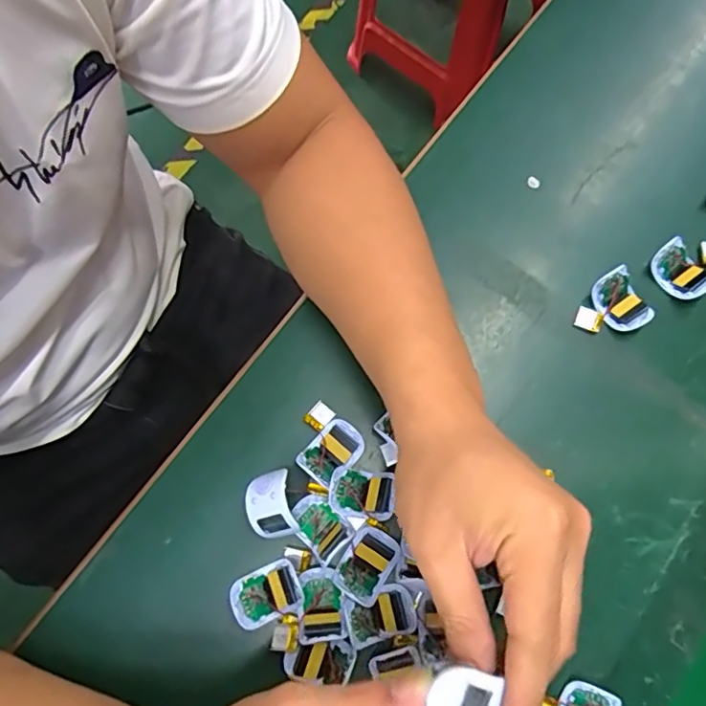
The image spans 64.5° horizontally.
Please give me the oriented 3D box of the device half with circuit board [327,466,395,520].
[{"bbox_3d":[0.005,0.088,0.355,0.041,0.011,0.029,9,75,3],"label":"device half with circuit board"}]

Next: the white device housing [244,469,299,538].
[{"bbox_3d":[-0.053,0.096,0.351,0.029,0.019,0.039,-12,75,-3],"label":"white device housing"}]

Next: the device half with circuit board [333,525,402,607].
[{"bbox_3d":[0.009,0.130,0.345,0.030,0.011,0.041,29,77,8],"label":"device half with circuit board"}]

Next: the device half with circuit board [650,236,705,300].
[{"bbox_3d":[0.234,-0.059,0.397,0.029,0.020,0.042,-37,78,-9],"label":"device half with circuit board"}]

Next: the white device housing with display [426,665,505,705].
[{"bbox_3d":[0.044,0.141,0.222,0.026,0.009,0.028,18,76,5],"label":"white device housing with display"}]

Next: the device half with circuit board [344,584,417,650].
[{"bbox_3d":[0.017,0.158,0.337,0.041,0.012,0.028,-15,75,-4],"label":"device half with circuit board"}]

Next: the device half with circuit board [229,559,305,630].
[{"bbox_3d":[-0.052,0.147,0.341,0.042,0.011,0.029,-25,76,-6],"label":"device half with circuit board"}]

